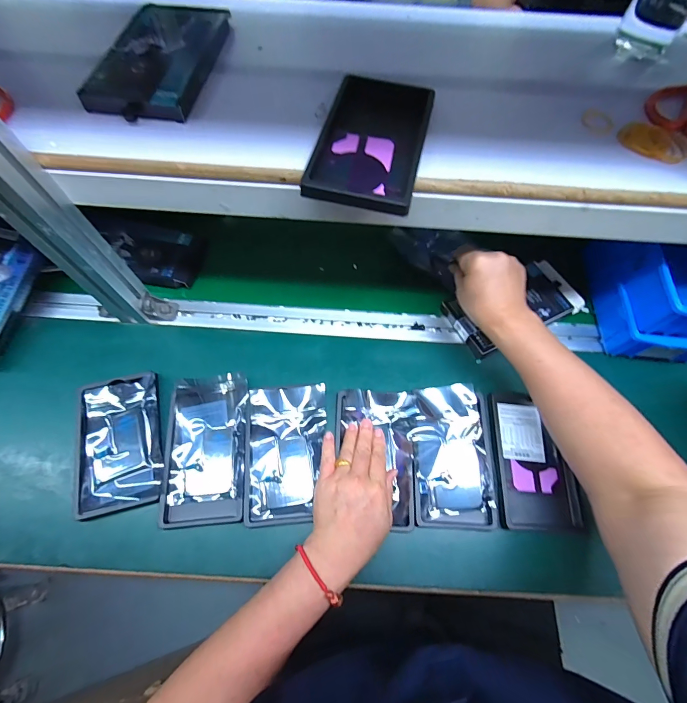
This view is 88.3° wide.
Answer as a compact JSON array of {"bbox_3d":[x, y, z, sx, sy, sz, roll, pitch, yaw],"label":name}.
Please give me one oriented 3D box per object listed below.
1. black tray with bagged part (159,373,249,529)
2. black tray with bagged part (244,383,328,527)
[{"bbox_3d":[-0.162,0.113,0.423,0.094,0.012,0.169,-4,65,-3],"label":"black tray with bagged part"},{"bbox_3d":[-0.068,0.119,0.428,0.093,0.016,0.157,-2,65,-3],"label":"black tray with bagged part"}]

